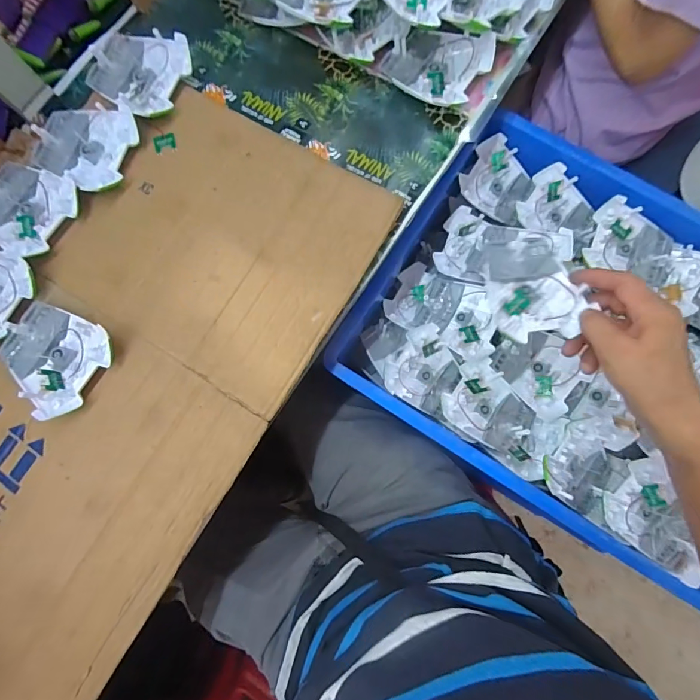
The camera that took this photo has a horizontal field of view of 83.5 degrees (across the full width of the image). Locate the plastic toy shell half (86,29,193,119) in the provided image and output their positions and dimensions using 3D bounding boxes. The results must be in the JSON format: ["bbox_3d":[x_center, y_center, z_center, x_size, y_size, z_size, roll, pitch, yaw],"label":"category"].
[{"bbox_3d":[-0.246,-0.317,0.440,0.111,0.028,0.095,23,81,0],"label":"plastic toy shell half"}]

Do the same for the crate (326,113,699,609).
[{"bbox_3d":[0.293,-0.014,0.505,0.529,0.124,0.420,33,83,7],"label":"crate"}]

